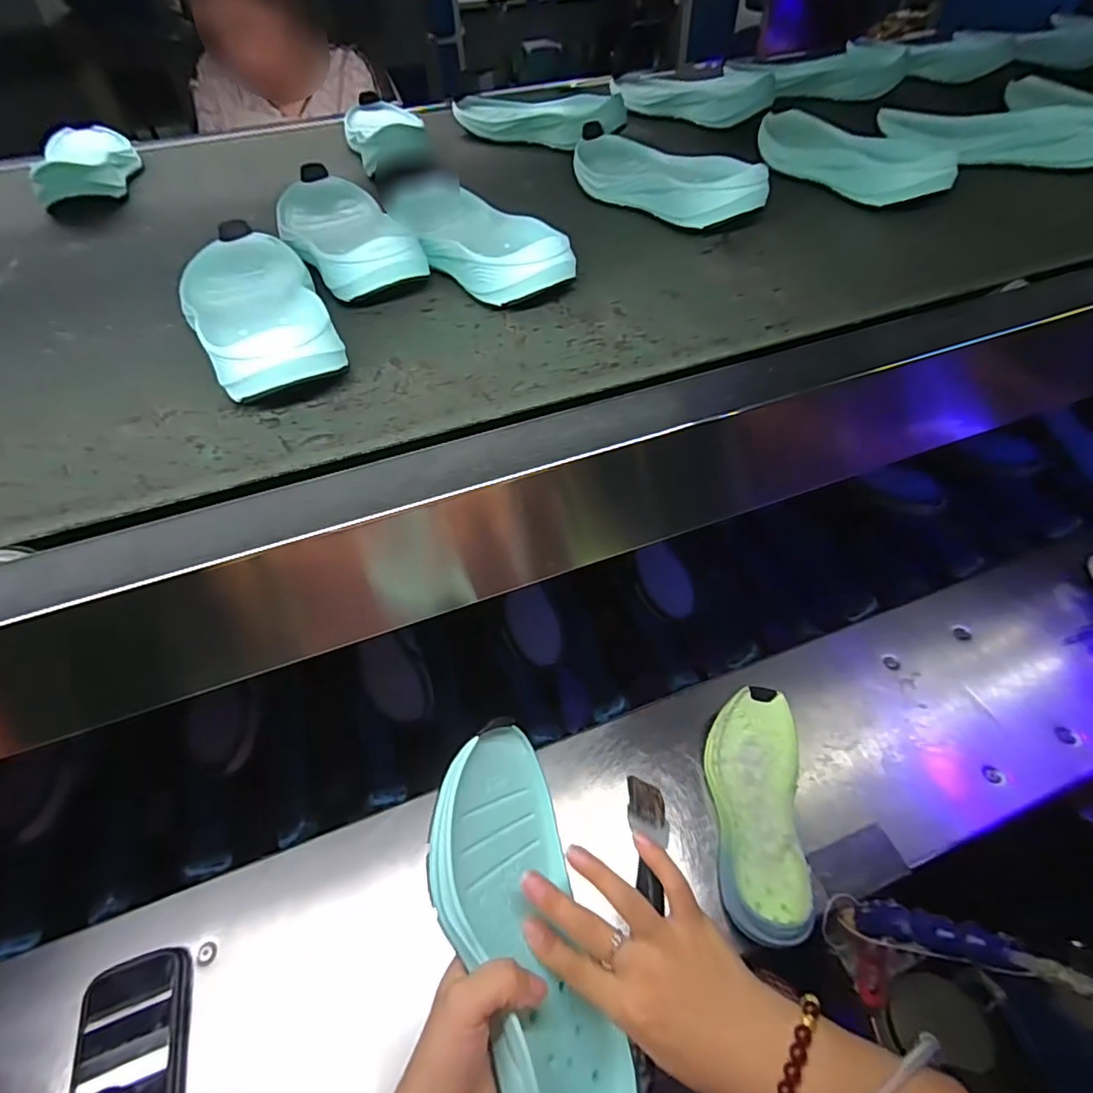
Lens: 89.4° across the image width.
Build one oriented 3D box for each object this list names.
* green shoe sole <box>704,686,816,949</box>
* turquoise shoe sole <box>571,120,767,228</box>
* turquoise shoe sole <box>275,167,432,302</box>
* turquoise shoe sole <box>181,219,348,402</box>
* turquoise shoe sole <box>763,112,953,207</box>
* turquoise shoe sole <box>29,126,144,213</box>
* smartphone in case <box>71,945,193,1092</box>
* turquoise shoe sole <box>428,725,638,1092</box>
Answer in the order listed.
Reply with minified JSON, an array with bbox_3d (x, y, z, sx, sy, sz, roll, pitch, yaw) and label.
[{"bbox_3d":[0.208,0.241,0.556,0.087,0.045,0.222,7,51,8],"label":"green shoe sole"},{"bbox_3d":[0.098,-0.350,0.519,0.080,0.040,0.238,-27,55,-19],"label":"turquoise shoe sole"},{"bbox_3d":[-0.174,-0.269,0.463,0.082,0.043,0.229,-25,54,-17],"label":"turquoise shoe sole"},{"bbox_3d":[-0.203,-0.170,0.382,0.084,0.043,0.241,-21,53,-15],"label":"turquoise shoe sole"},{"bbox_3d":[0.281,-0.388,0.540,0.084,0.033,0.226,-14,52,-9],"label":"turquoise shoe sole"},{"bbox_3d":[-0.512,-0.430,0.616,0.087,0.042,0.227,-21,53,-14],"label":"turquoise shoe sole"},{"bbox_3d":[-0.346,0.432,0.454,0.087,0.013,0.158,-16,51,-9],"label":"smartphone in case"},{"bbox_3d":[-0.014,0.229,0.331,0.091,0.038,0.223,-1,65,-45],"label":"turquoise shoe sole"}]

